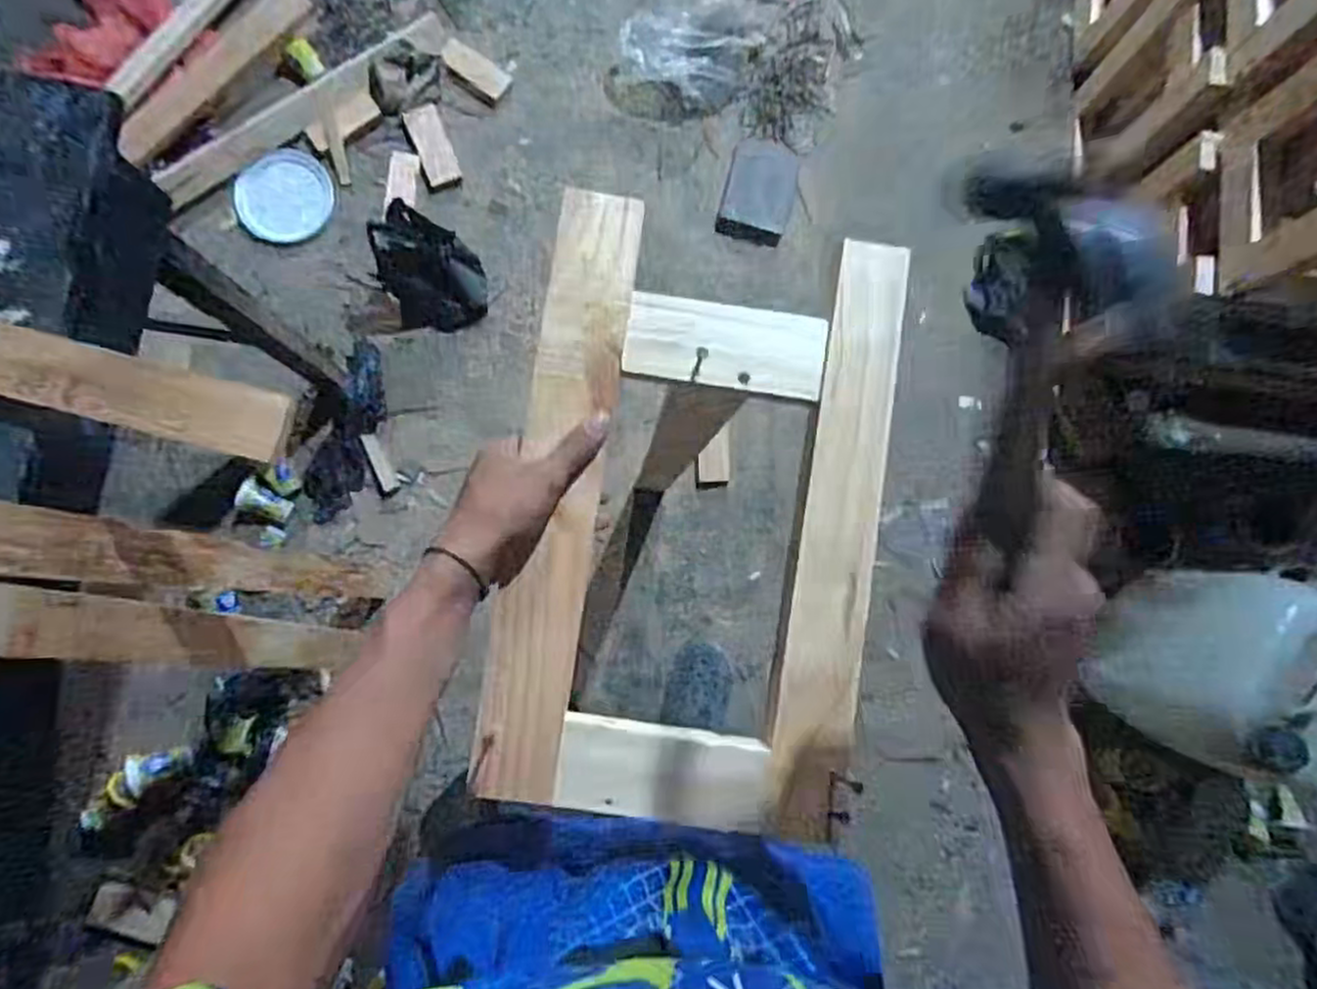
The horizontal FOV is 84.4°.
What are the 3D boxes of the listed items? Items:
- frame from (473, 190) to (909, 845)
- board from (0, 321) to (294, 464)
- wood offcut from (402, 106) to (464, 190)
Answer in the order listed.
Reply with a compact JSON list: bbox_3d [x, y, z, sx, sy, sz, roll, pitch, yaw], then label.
[{"bbox_3d":[0.026,0.016,0.522,0.255,0.058,0.416,9,82,-3],"label":"frame"},{"bbox_3d":[-0.692,-0.151,0.603,0.772,0.032,0.064,14,67,-5],"label":"board"},{"bbox_3d":[-0.443,-0.680,1.425,0.072,0.015,0.150,-20,99,-6],"label":"wood offcut"}]

